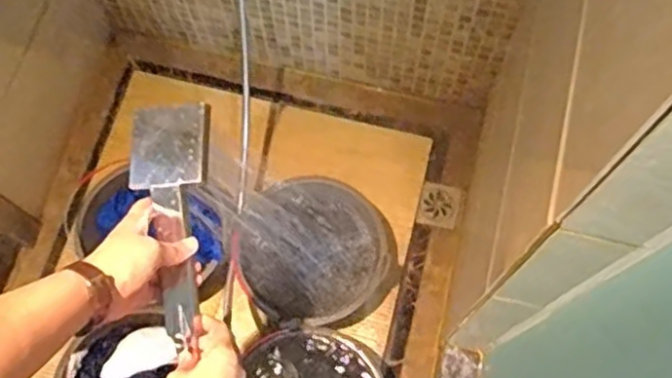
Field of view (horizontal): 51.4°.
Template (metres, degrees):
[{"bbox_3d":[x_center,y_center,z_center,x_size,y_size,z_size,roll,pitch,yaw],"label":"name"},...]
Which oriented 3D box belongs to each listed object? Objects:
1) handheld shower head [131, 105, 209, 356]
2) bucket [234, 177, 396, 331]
[{"bbox_3d":[-0.154,0.038,0.674,0.074,0.029,0.229,-4,91,0],"label":"handheld shower head"},{"bbox_3d":[-0.040,0.131,1.390,0.291,0.186,0.280,0,71,1],"label":"bucket"}]

